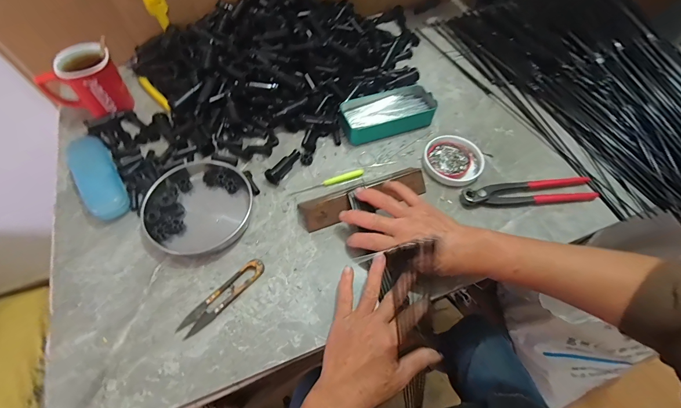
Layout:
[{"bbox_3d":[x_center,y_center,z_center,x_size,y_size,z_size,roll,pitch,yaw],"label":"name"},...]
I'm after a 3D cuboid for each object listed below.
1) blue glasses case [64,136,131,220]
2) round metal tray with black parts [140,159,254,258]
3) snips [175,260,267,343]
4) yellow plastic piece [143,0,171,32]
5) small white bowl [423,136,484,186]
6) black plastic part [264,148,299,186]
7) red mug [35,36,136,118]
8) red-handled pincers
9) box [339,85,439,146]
[{"bbox_3d":[-0.341,-0.039,0.472,0.049,0.026,0.146,-31,63,-18],"label":"blue glasses case"},{"bbox_3d":[-0.196,-0.001,0.452,0.145,0.028,0.132,35,64,19],"label":"round metal tray with black parts"},{"bbox_3d":[-0.139,0.109,0.397,0.024,0.009,0.114,39,65,21],"label":"snips"},{"bbox_3d":[-0.313,-0.336,0.573,0.032,0.068,0.012,-15,59,-10],"label":"yellow plastic piece"},{"bbox_3d":[0.172,-0.066,0.514,0.087,0.017,0.085,0,58,-1],"label":"small white bowl"},{"bbox_3d":[-0.083,-0.059,0.498,0.020,0.020,0.066,27,62,15],"label":"black plastic part"},{"bbox_3d":[-0.399,-0.186,0.522,0.105,0.086,0.069,-19,60,-13],"label":"red mug"},{"bbox_3d":[0.277,-0.018,0.486,0.205,0.020,0.039,-8,59,-6],"label":"red-handled pincers"},{"bbox_3d":[0.079,-0.151,0.553,0.160,0.029,0.071,-18,60,-12],"label":"box"}]

